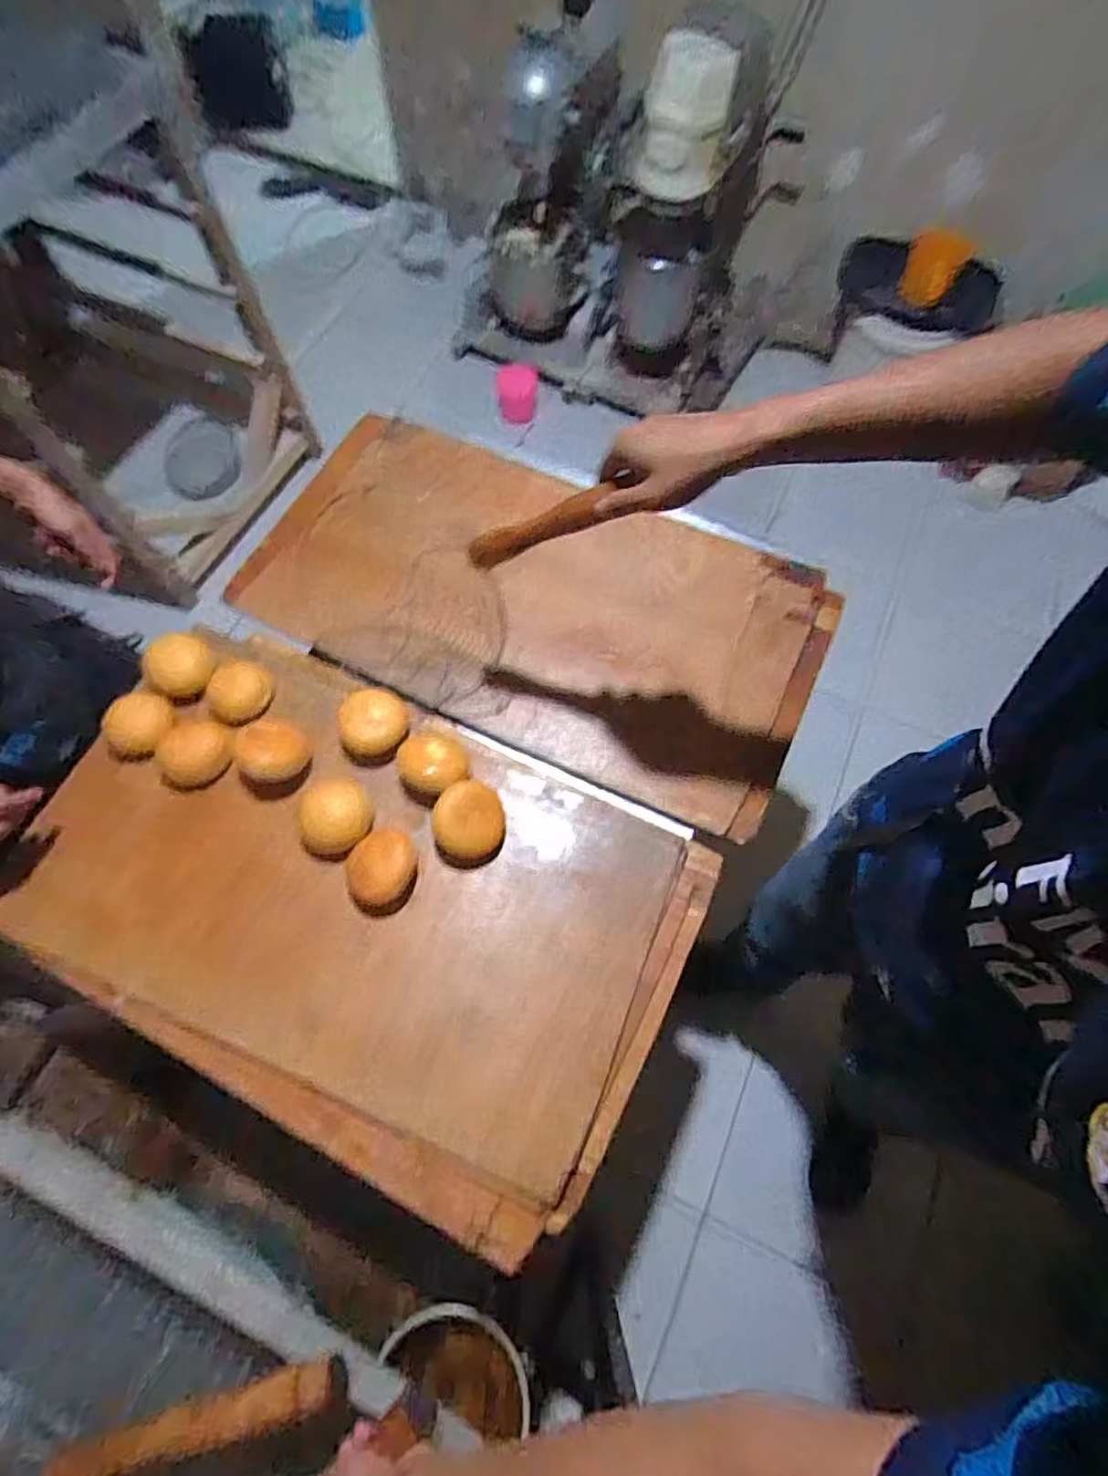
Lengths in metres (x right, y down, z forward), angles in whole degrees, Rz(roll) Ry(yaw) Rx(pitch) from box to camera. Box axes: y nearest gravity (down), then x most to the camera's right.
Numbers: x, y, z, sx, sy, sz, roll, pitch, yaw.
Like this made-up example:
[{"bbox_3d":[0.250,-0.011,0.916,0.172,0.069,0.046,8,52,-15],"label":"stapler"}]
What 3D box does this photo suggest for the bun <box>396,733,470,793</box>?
[{"bbox_3d":[-0.145,0.028,0.790,0.078,0.055,0.074,-29,71,-12],"label":"bun"}]

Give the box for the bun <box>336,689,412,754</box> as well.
[{"bbox_3d":[-0.223,-0.021,0.810,0.085,0.054,0.085,-11,69,-5],"label":"bun"}]

